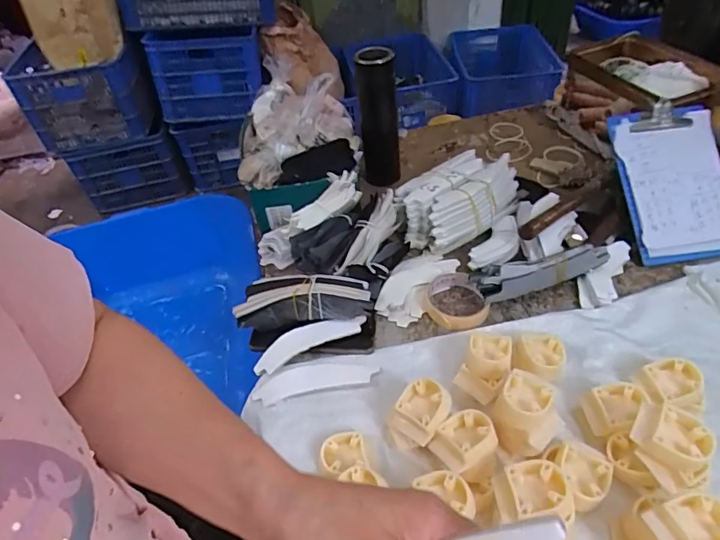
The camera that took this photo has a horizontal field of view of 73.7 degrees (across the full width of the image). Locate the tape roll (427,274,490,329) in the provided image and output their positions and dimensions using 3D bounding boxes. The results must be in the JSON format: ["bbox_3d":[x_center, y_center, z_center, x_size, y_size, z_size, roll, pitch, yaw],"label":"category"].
[{"bbox_3d":[0.128,0.040,0.652,0.075,0.022,0.090,-7,44,1],"label":"tape roll"}]

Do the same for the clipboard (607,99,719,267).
[{"bbox_3d":[0.464,-0.131,0.708,0.158,0.015,0.238,-8,77,-4],"label":"clipboard"}]

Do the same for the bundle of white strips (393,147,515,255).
[{"bbox_3d":[0.159,-0.114,0.765,0.213,0.077,0.125,-29,48,-20],"label":"bundle of white strips"}]

